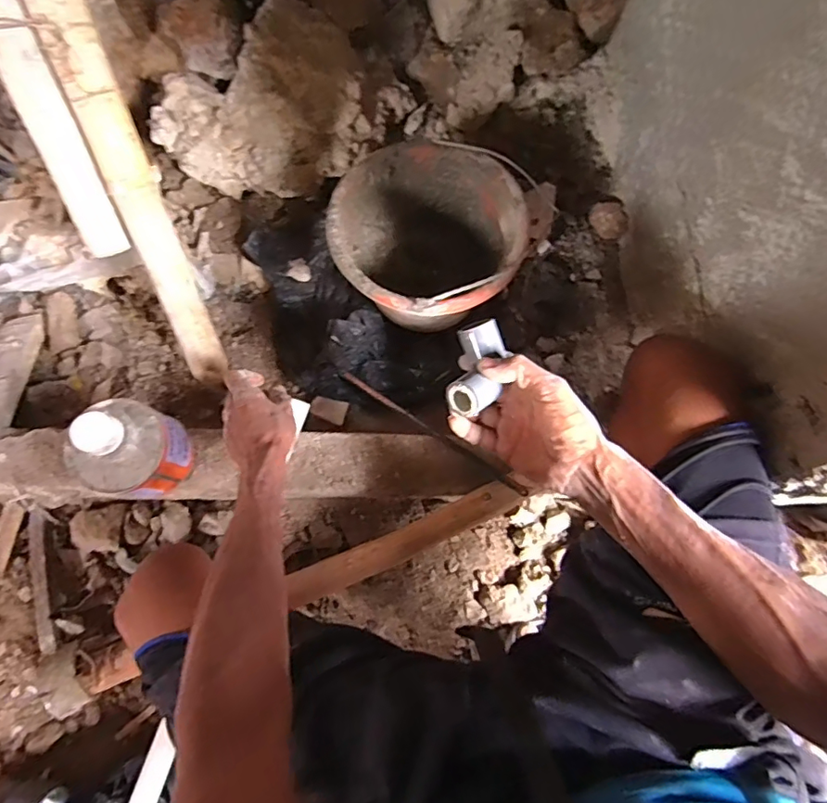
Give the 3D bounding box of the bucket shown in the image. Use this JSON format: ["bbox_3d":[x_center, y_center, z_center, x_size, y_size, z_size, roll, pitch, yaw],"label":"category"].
[{"bbox_3d":[0.020,-0.211,0.701,0.245,0.155,0.249,30,79,7],"label":"bucket"}]

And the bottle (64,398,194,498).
[{"bbox_3d":[-0.300,0.053,0.562,0.088,0.108,0.092,0,75,0],"label":"bottle"}]

